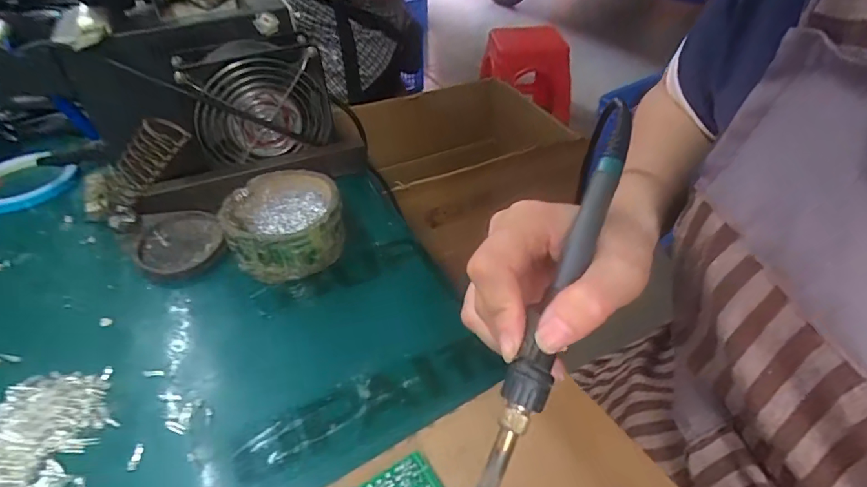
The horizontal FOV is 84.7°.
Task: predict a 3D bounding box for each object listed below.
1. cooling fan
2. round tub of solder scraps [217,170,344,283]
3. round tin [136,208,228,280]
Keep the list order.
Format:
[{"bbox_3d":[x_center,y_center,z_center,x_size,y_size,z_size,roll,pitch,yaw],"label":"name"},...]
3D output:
[{"bbox_3d":[-0.152,-0.118,0.425,0.114,0.115,0.037,-18,44,-20],"label":"cooling fan"},{"bbox_3d":[-0.116,-0.013,0.376,0.084,0.052,0.080,0,41,0],"label":"round tub of solder scraps"},{"bbox_3d":[-0.202,0.001,0.382,0.063,0.020,0.068,0,41,0],"label":"round tin"}]

